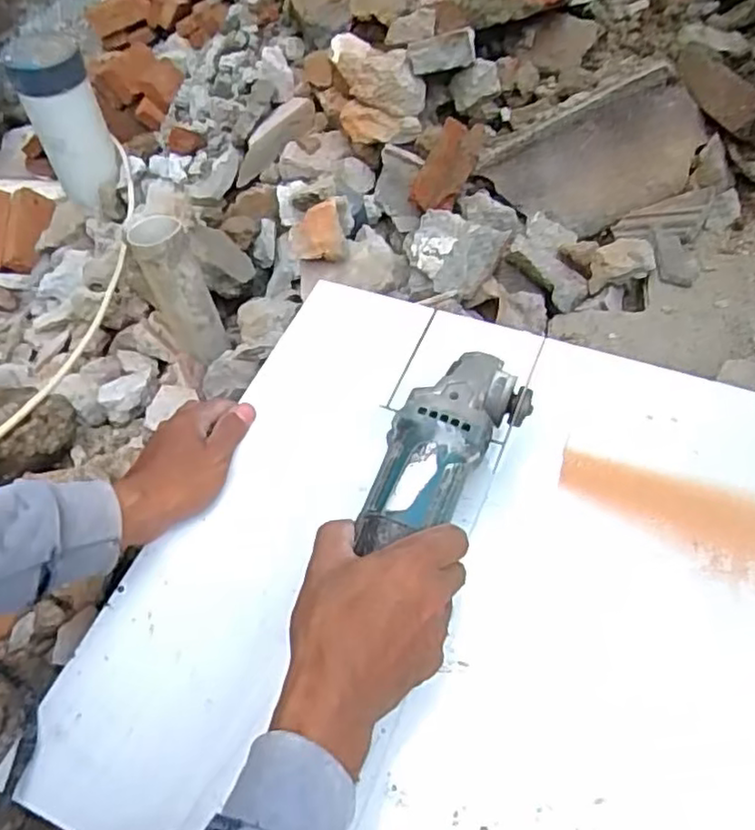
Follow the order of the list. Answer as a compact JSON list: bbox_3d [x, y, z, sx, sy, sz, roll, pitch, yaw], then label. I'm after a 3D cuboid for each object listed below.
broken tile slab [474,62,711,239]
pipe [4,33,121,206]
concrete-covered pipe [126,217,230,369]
[{"bbox_3d":[0.273,-0.315,0.841,0.247,0.163,0.031,-28,26,15],"label":"broken tile slab"},{"bbox_3d":[-0.524,-0.497,1.160,0.115,0.247,0.114,-24,54,-13],"label":"pipe"},{"bbox_3d":[-0.231,-0.144,0.806,0.064,0.176,0.076,-25,54,-14],"label":"concrete-covered pipe"}]

